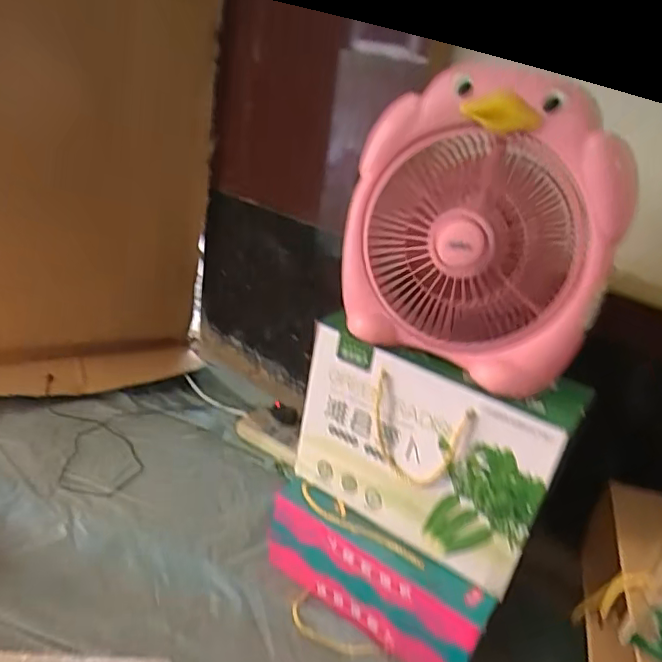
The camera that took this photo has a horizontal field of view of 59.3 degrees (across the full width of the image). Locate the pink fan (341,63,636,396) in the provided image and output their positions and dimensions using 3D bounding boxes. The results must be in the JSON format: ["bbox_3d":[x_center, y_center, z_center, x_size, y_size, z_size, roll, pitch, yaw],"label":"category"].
[{"bbox_3d":[0.184,-0.124,0.742,0.315,0.324,0.150,19,28,19],"label":"pink fan"}]

